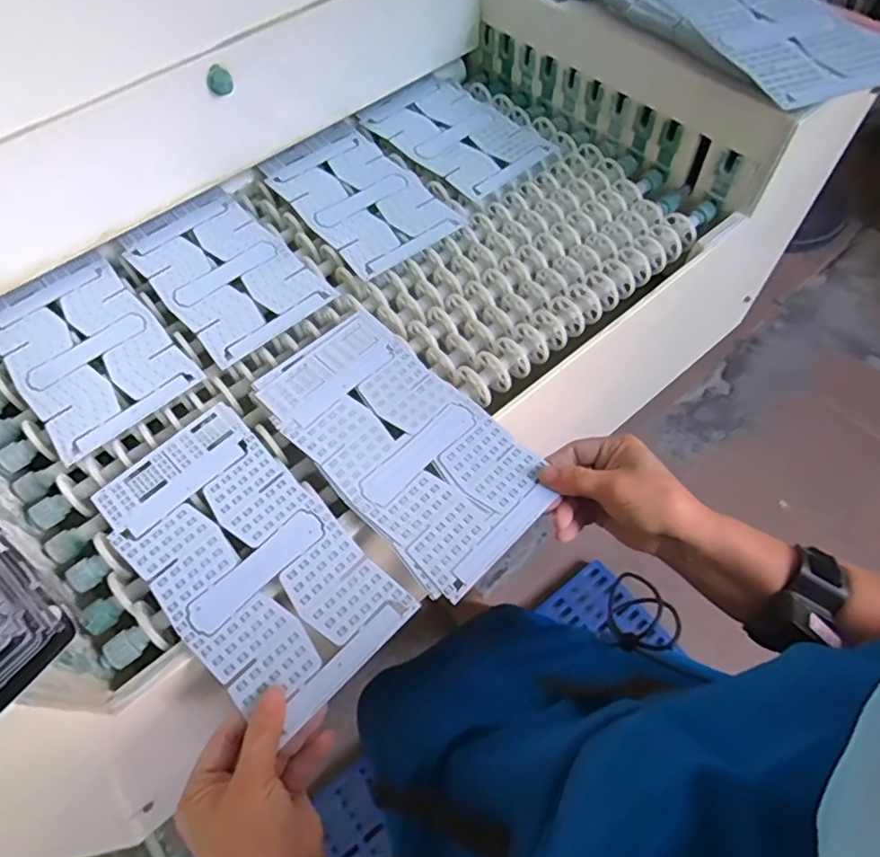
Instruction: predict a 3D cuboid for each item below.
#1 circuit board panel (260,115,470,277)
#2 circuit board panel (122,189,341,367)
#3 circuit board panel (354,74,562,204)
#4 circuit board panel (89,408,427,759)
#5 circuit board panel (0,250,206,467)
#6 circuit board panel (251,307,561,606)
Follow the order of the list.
[{"bbox_3d":[-0.095,-0.262,0.647,0.132,0.011,0.235,-33,65,-18],"label":"circuit board panel"},{"bbox_3d":[-0.222,-0.163,0.591,0.128,0.011,0.223,-37,66,-20],"label":"circuit board panel"},{"bbox_3d":[0.021,-0.359,0.699,0.145,0.013,0.218,-38,67,-20],"label":"circuit board panel"},{"bbox_3d":[-0.145,0.090,0.431,0.126,0.004,0.243,-40,66,-20],"label":"circuit board panel"},{"bbox_3d":[-0.333,-0.079,0.546,0.127,0.007,0.224,-38,64,-20],"label":"circuit board panel"},{"bbox_3d":[-0.034,0.006,0.472,0.130,0.007,0.250,-39,67,-20],"label":"circuit board panel"}]

